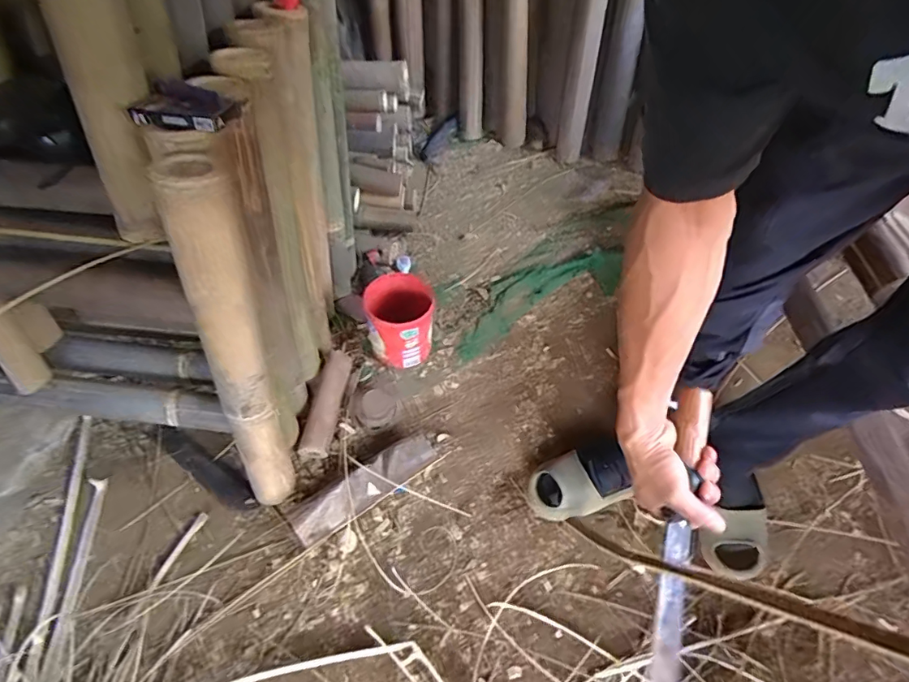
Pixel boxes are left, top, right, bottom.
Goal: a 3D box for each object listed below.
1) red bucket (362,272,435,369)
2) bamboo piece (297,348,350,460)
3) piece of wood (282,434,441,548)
[{"bbox_3d":[-0.115,-0.040,1.046,0.141,0.157,0.151,0,55,0],"label":"red bucket"},{"bbox_3d":[-0.260,0.123,0.994,0.055,0.047,0.238,5,55,3],"label":"bamboo piece"},{"bbox_3d":[-0.162,0.266,0.886,0.272,0.064,0.062,-30,60,-20],"label":"piece of wood"}]

